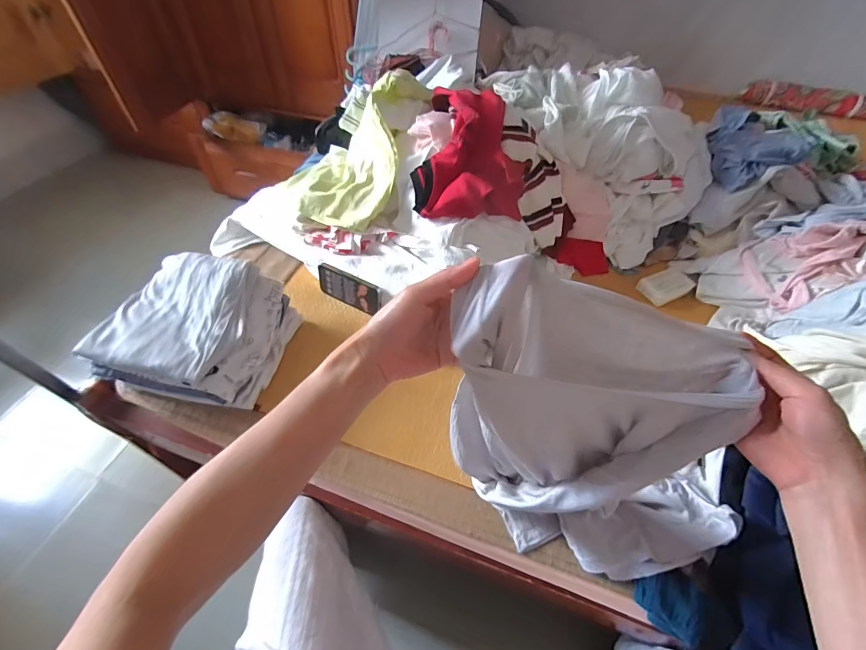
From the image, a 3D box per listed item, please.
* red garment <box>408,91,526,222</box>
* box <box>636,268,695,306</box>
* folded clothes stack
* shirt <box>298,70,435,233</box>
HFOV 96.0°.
[{"bbox_3d":[0.063,-0.339,0.766,0.208,0.136,0.246,-3,51,-4],"label":"red garment"},{"bbox_3d":[0.492,-0.084,0.825,0.110,0.018,0.066,-21,55,-18],"label":"box"},{"bbox_3d":[-0.382,0.009,0.645,0.233,0.122,0.212,8,51,5],"label":"folded clothes stack"},{"bbox_3d":[-0.172,-0.371,0.812,0.231,0.182,0.338,12,52,8],"label":"shirt"}]

